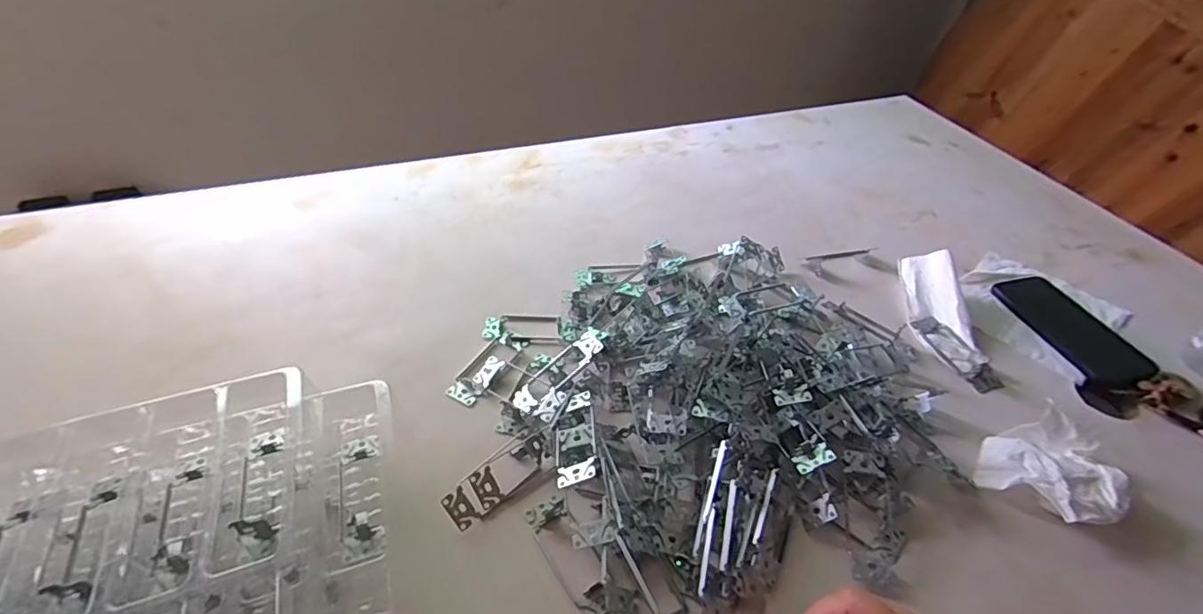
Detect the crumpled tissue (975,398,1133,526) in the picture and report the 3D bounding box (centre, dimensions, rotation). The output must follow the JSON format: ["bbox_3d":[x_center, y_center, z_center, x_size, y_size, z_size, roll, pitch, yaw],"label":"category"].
[{"bbox_3d":[0.412,0.145,0.493,0.104,0.033,0.102,34,52,29],"label":"crumpled tissue"}]

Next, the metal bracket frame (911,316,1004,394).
[{"bbox_3d":[0.399,0.048,0.607,0.032,0.013,0.110,-10,45,-11],"label":"metal bracket frame"}]

